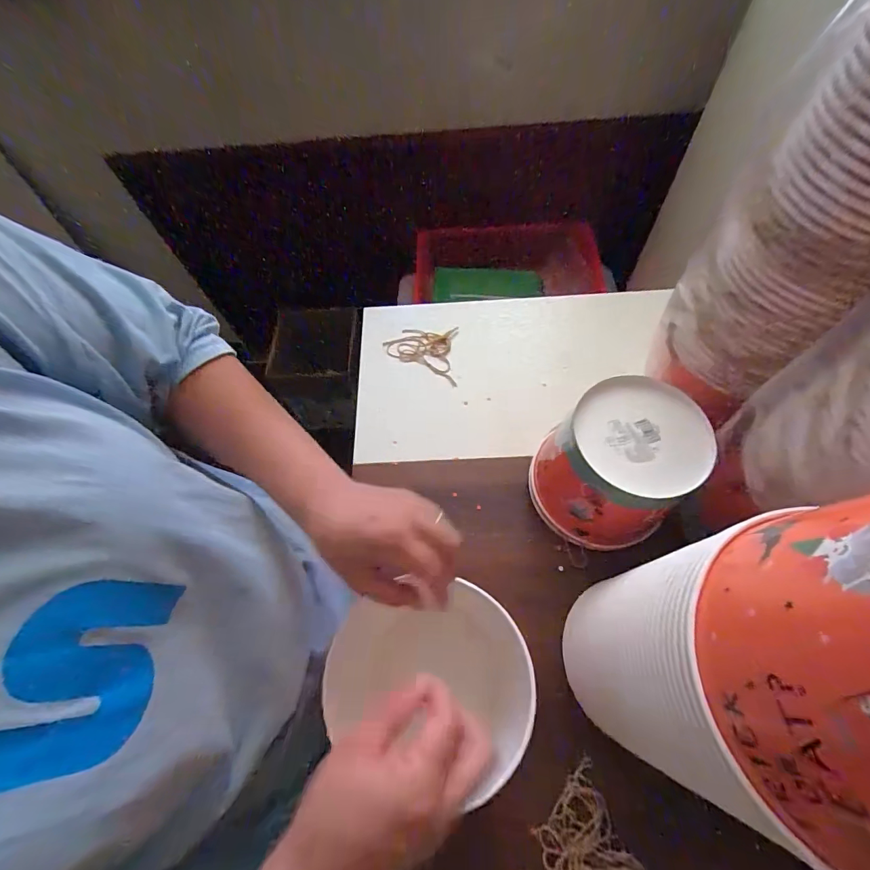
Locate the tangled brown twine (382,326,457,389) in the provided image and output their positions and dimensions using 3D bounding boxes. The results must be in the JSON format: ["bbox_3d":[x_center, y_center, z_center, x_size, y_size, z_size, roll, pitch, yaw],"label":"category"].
[{"bbox_3d":[-0.018,-0.131,0.625,0.121,0.009,0.086,15,65,9],"label":"tangled brown twine"}]

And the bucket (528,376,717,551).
[{"bbox_3d":[0.194,0.038,0.456,0.138,0.157,0.153,38,73,20],"label":"bucket"}]

